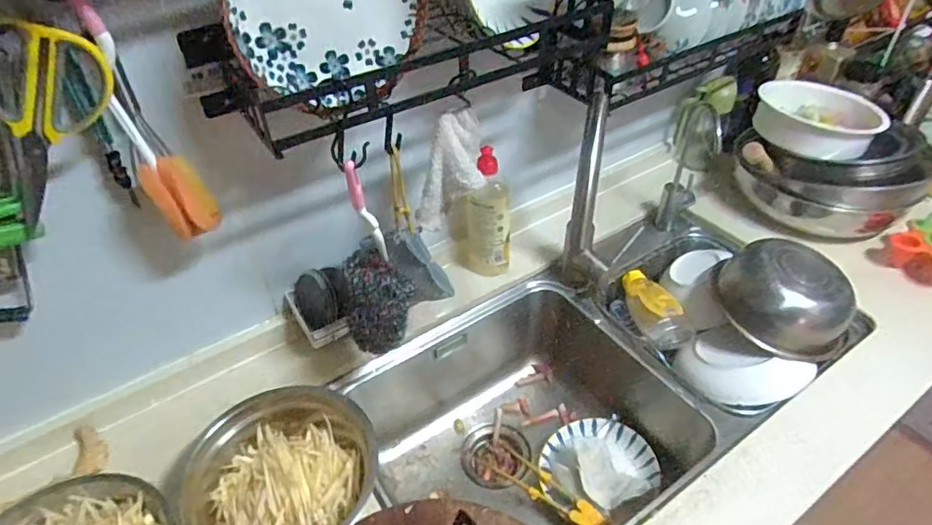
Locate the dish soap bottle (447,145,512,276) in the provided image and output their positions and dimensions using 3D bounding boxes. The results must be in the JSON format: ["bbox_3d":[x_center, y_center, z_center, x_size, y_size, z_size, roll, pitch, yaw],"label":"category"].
[{"bbox_3d":[0.032,-0.083,0.868,0.086,0.216,0.058,16,40,19],"label":"dish soap bottle"}]

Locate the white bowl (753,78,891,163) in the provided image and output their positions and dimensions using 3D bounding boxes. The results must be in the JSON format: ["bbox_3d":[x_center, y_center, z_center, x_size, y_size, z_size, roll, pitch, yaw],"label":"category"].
[{"bbox_3d":[0.609,-0.245,0.976,0.202,0.076,0.178,22,47,24],"label":"white bowl"}]

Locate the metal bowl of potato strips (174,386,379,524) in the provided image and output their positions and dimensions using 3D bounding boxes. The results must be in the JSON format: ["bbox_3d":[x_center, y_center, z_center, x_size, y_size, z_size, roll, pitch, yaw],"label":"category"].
[{"bbox_3d":[-0.205,0.244,0.640,0.195,0.096,0.207,-1,42,1],"label":"metal bowl of potato strips"}]

